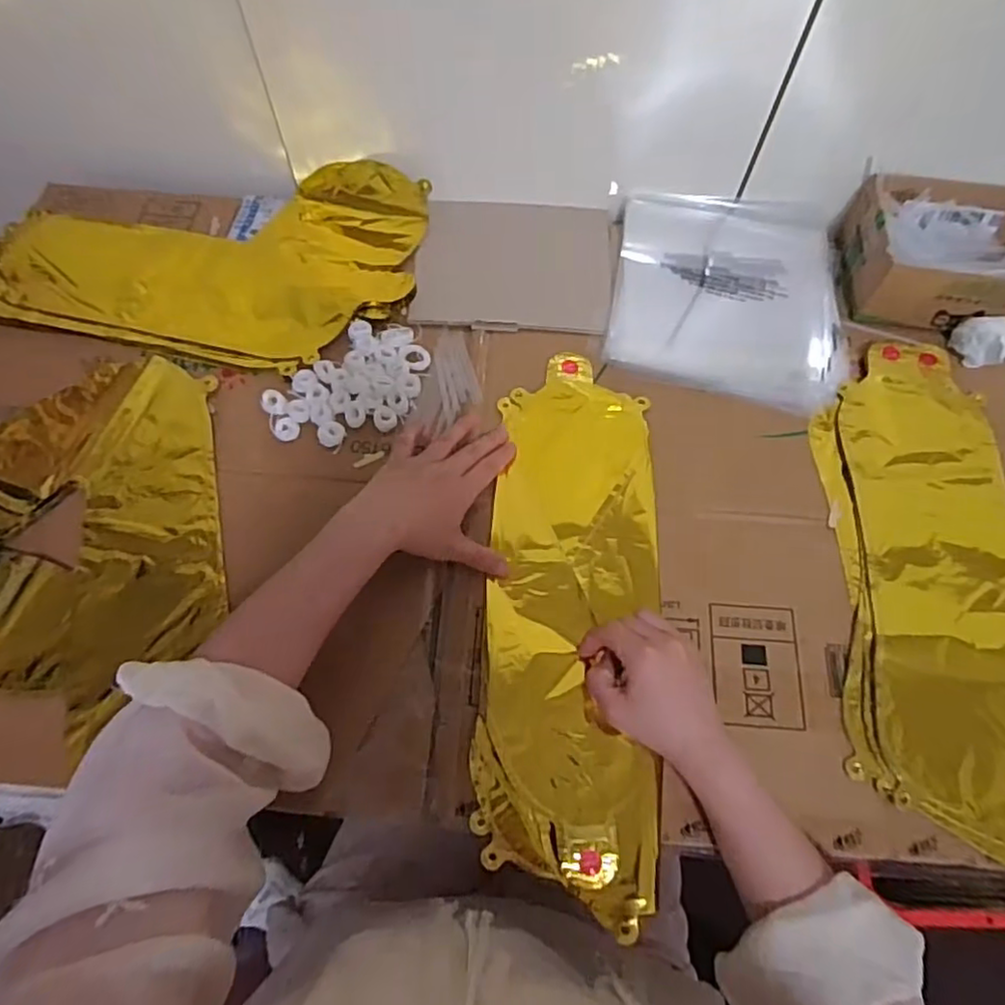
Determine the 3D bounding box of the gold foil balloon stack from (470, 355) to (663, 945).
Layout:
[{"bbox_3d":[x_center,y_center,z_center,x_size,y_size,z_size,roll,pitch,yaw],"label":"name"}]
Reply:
[{"bbox_3d":[0.055,0.072,0.507,0.130,0.013,0.423,4,67,0],"label":"gold foil balloon stack"}]

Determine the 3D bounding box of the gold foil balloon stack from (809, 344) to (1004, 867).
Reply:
[{"bbox_3d":[0.370,0.067,0.508,0.215,0.018,0.428,4,68,0],"label":"gold foil balloon stack"}]

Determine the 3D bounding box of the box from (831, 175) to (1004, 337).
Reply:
[{"bbox_3d":[0.437,-0.242,0.626,0.197,0.066,0.156,11,65,4],"label":"box"}]

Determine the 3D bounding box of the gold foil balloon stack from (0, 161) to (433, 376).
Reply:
[{"bbox_3d":[-0.293,-0.245,0.624,0.421,0.039,0.235,10,65,4],"label":"gold foil balloon stack"}]

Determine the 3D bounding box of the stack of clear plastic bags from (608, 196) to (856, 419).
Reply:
[{"bbox_3d":[0.217,-0.209,0.627,0.210,0.016,0.240,10,65,4],"label":"stack of clear plastic bags"}]

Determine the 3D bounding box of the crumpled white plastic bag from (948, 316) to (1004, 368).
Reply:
[{"bbox_3d":[0.474,-0.139,0.597,0.107,0.043,0.043,12,63,-12],"label":"crumpled white plastic bag"}]

